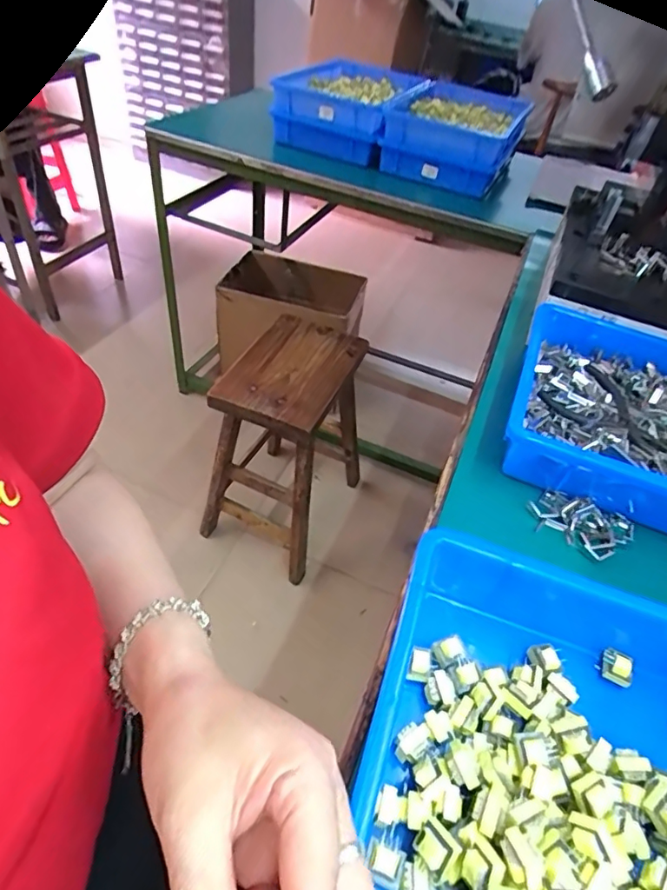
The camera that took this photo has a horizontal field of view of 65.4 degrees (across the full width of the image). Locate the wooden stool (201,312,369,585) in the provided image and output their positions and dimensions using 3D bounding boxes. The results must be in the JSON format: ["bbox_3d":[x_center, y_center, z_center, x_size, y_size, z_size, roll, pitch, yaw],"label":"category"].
[{"bbox_3d":[-0.097,-0.001,1.162,0.249,0.424,0.345,21,46,11],"label":"wooden stool"}]

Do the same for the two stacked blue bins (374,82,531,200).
[{"bbox_3d":[0.271,-0.676,1.133,0.245,0.115,0.424,16,44,15],"label":"two stacked blue bins"}]

